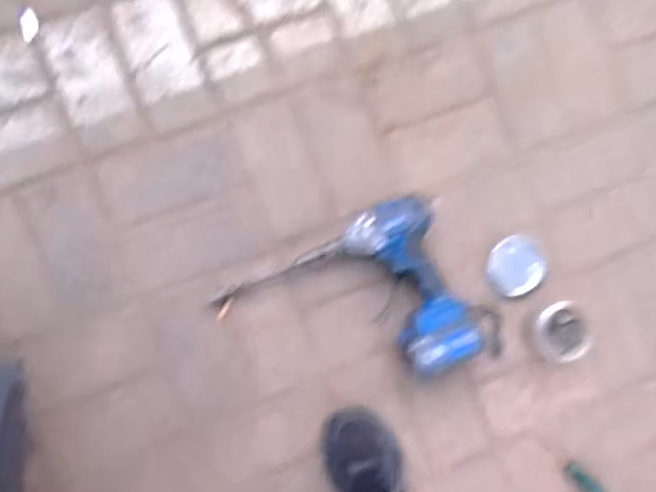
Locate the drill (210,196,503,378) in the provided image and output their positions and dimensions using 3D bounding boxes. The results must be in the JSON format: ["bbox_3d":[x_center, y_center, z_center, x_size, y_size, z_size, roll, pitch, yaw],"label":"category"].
[{"bbox_3d":[0.060,0.107,0.897,0.327,0.084,0.272,-31,95,-8],"label":"drill"}]

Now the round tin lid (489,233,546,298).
[{"bbox_3d":[0.283,0.029,0.956,0.097,0.020,0.086,-8,88,-22],"label":"round tin lid"}]

